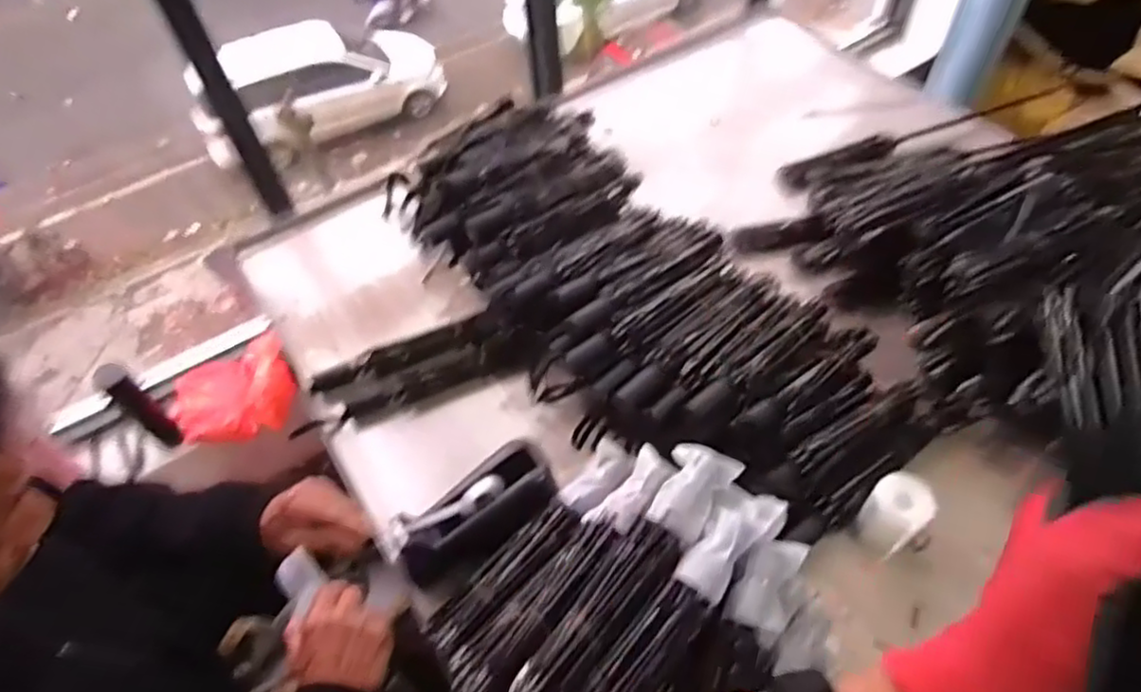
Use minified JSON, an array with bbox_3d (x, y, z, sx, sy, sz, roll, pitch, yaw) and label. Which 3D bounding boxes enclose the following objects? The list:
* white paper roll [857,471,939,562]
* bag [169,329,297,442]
[{"bbox_3d":[0.367,0.190,0.766,0.069,0.076,0.063,-2,54,2],"label":"white paper roll"},{"bbox_3d":[-0.697,0.093,1.406,0.246,0.081,0.212,-26,56,-14],"label":"bag"}]

